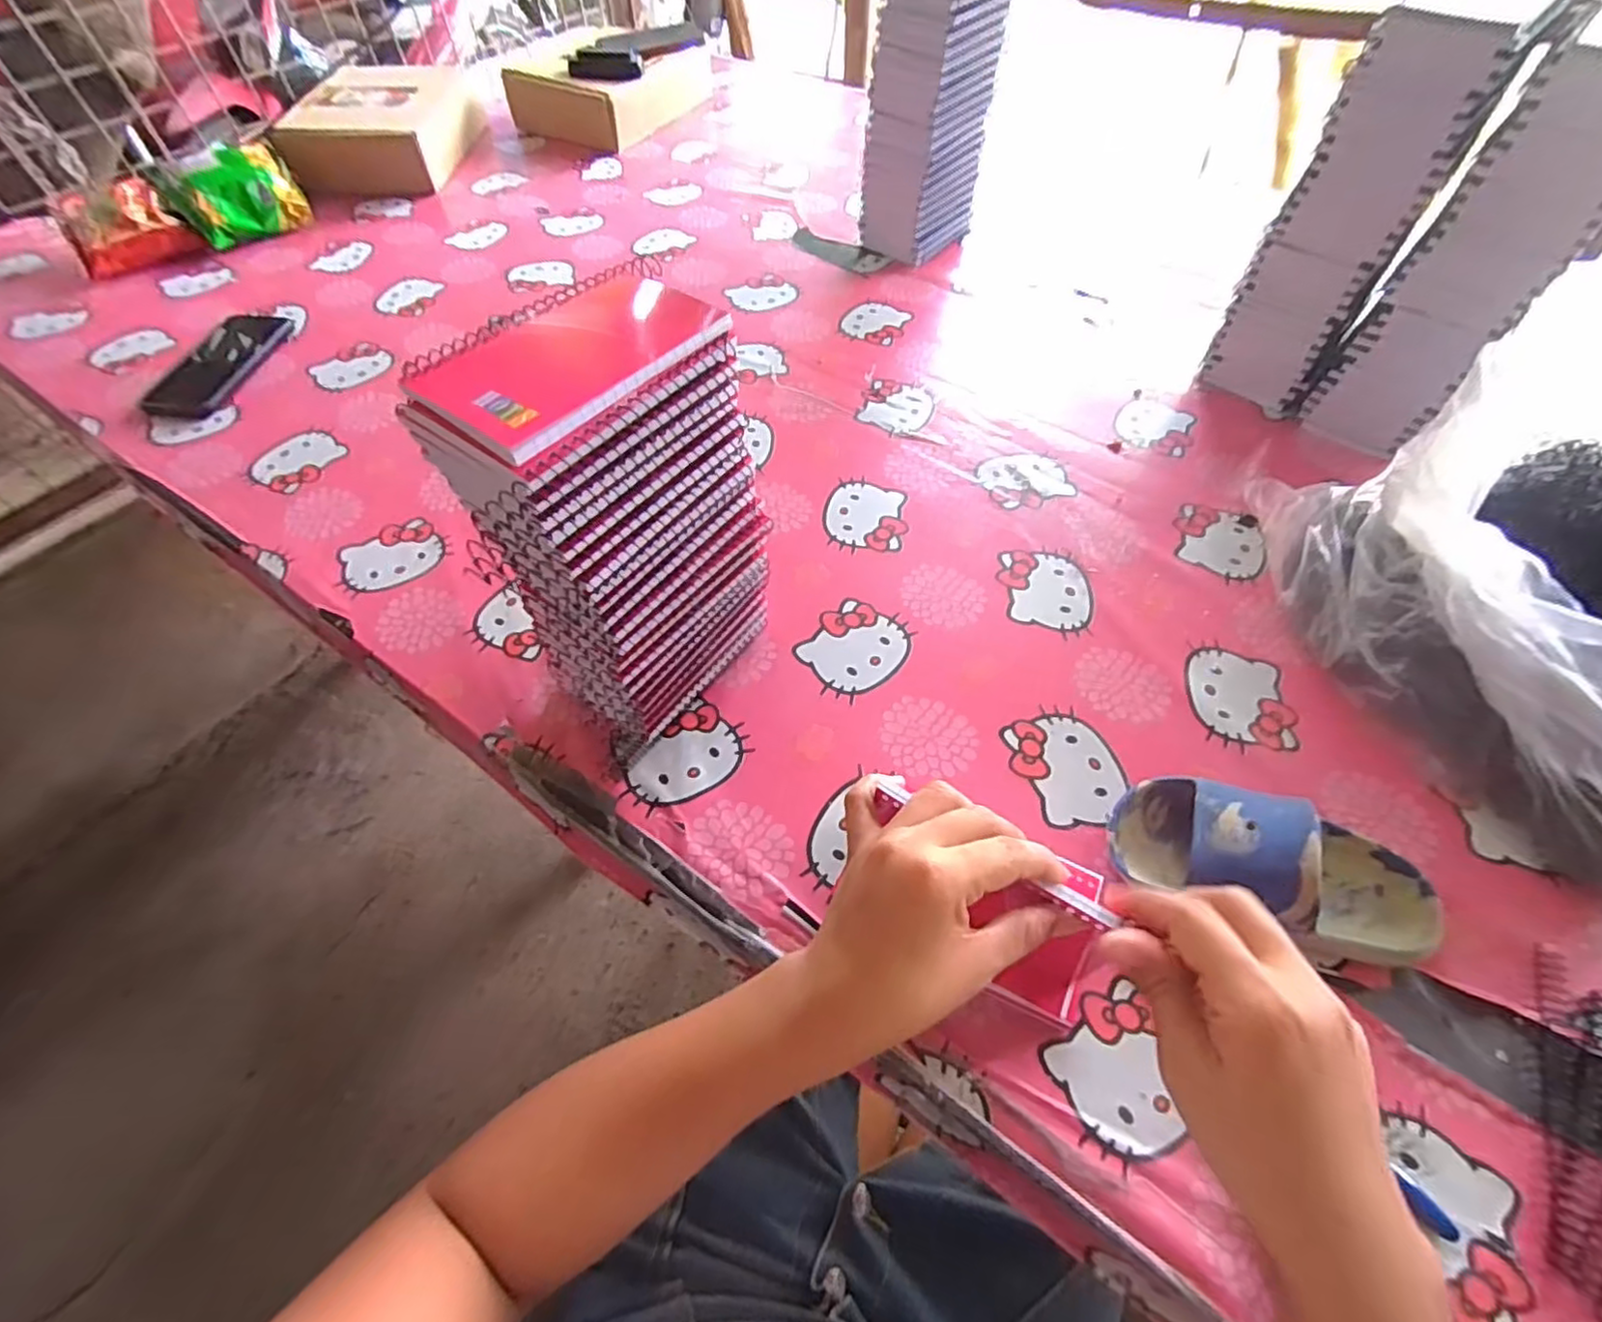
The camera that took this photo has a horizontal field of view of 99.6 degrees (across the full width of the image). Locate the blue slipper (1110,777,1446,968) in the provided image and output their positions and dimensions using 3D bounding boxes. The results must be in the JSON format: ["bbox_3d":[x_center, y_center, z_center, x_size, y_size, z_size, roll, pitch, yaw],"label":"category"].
[{"bbox_3d":[0.278,0.120,0.388,0.180,0.060,0.083,14,58,9],"label":"blue slipper"}]

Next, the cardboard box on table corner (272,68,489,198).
[{"bbox_3d":[-0.588,-0.762,0.965,0.172,0.076,0.289,-1,57,-1],"label":"cardboard box on table corner"}]

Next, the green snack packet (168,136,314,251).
[{"bbox_3d":[-0.724,-0.601,0.865,0.136,0.064,0.138,-34,63,-21],"label":"green snack packet"}]

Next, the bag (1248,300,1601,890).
[{"bbox_3d":[0.513,-0.058,0.459,0.292,0.151,0.341,-30,62,-19],"label":"bag"}]

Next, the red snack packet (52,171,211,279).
[{"bbox_3d":[-0.825,-0.527,0.824,0.115,0.056,0.121,40,65,22],"label":"red snack packet"}]

